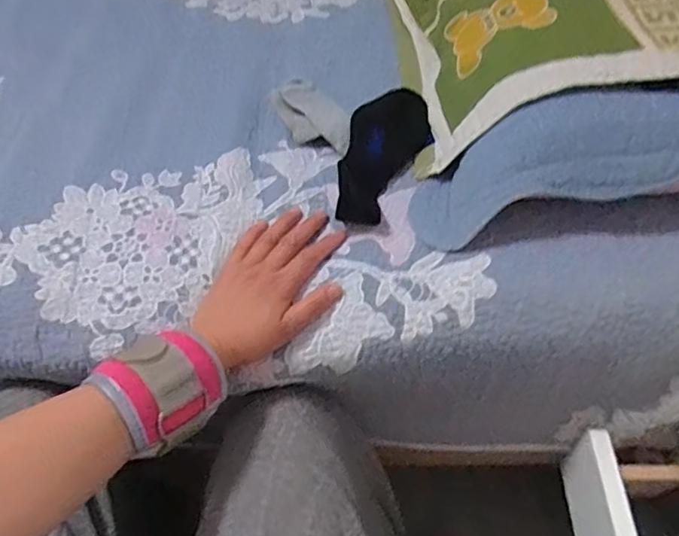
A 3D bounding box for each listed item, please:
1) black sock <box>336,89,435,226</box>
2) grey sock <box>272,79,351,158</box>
[{"bbox_3d":[0.047,-0.117,0.584,0.079,0.010,0.183,15,60,-2],"label":"black sock"},{"bbox_3d":[-0.026,-0.161,0.624,0.056,0.031,0.118,-28,55,-17],"label":"grey sock"}]

